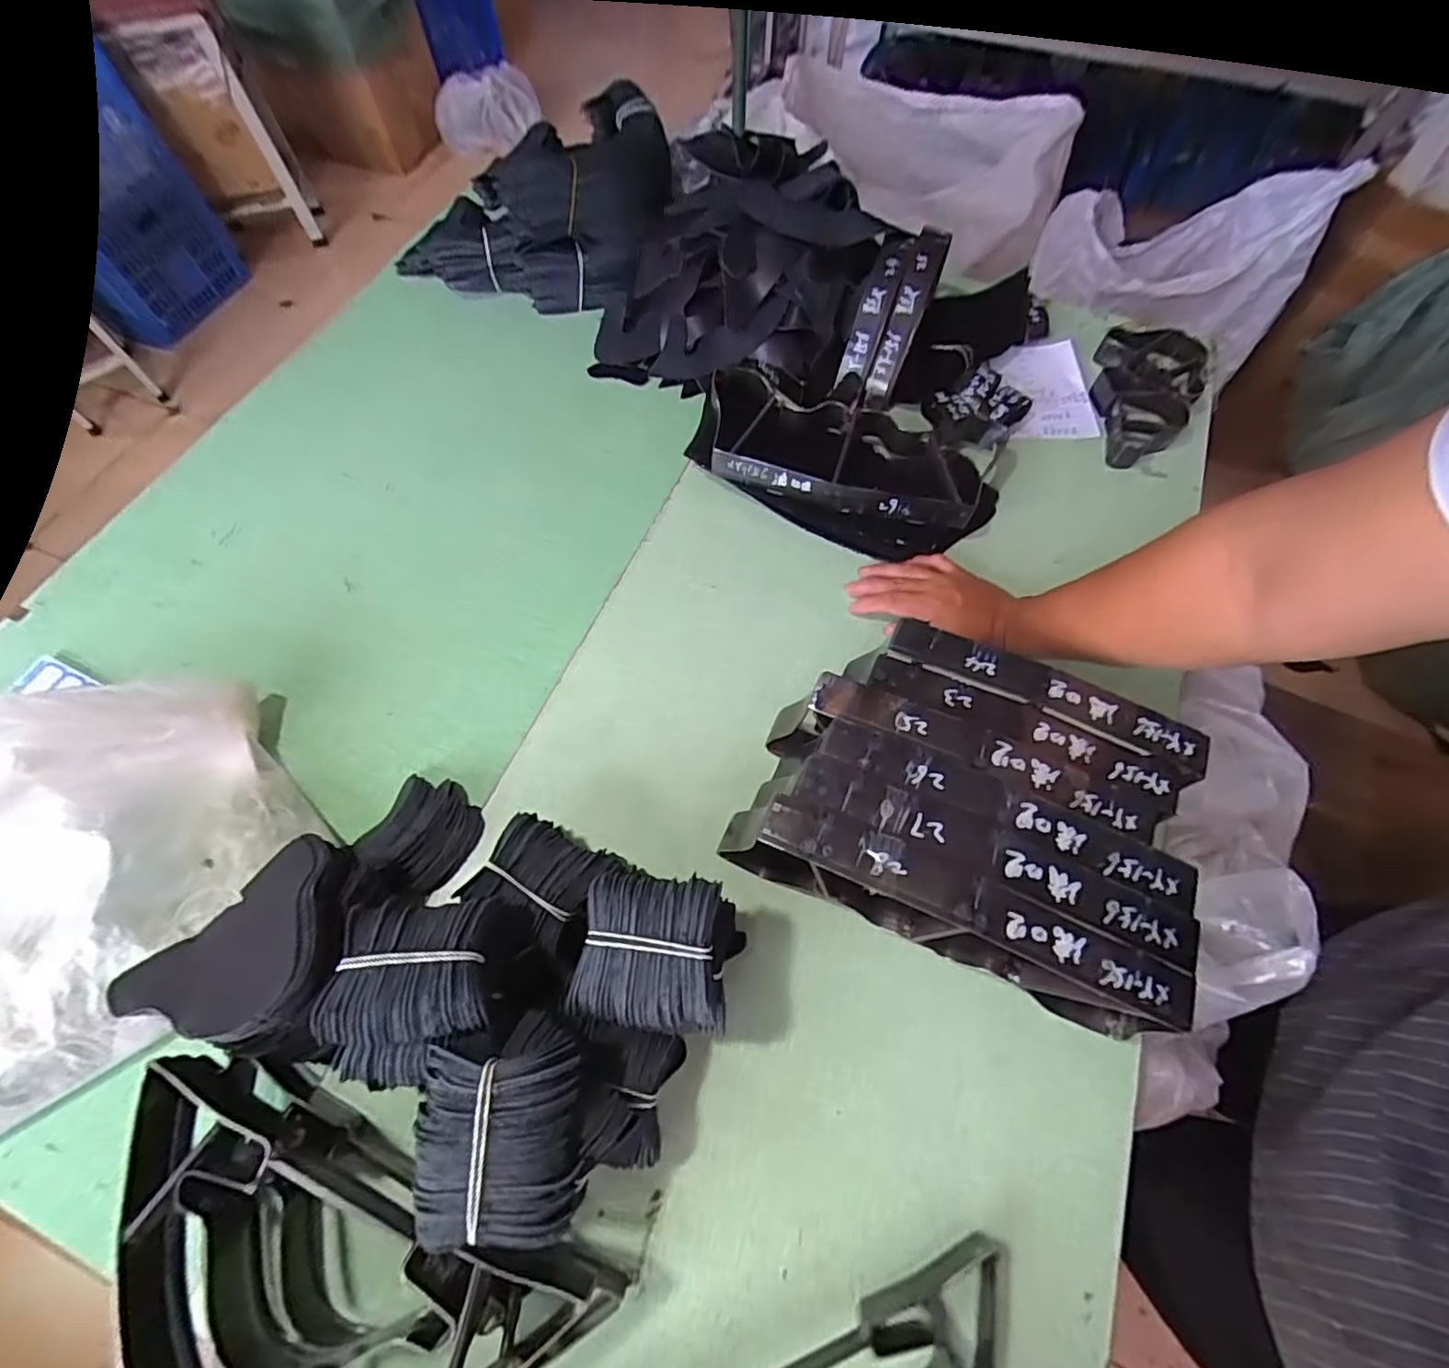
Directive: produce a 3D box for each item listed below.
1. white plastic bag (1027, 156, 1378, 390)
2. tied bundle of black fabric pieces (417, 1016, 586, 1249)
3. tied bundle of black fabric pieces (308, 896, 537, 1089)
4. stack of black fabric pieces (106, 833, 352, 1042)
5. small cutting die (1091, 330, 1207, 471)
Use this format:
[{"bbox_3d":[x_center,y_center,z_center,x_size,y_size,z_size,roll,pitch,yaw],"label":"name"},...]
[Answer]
[{"bbox_3d":[0.943,-0.917,1.301,0.479,0.333,0.335,13,71,4],"label":"white plastic bag"},{"bbox_3d":[-0.118,0.239,0.336,0.080,0.061,0.100,-7,65,-5],"label":"tied bundle of black fabric pieces"},{"bbox_3d":[-0.177,0.181,0.368,0.097,0.068,0.096,-2,65,-2],"label":"tied bundle of black fabric pieces"},{"bbox_3d":[-0.296,0.177,0.389,0.122,0.047,0.090,-43,76,-13],"label":"stack of black fabric pieces"},{"bbox_3d":[0.477,-0.338,0.711,0.120,0.033,0.206,32,68,13],"label":"small cutting die"}]

